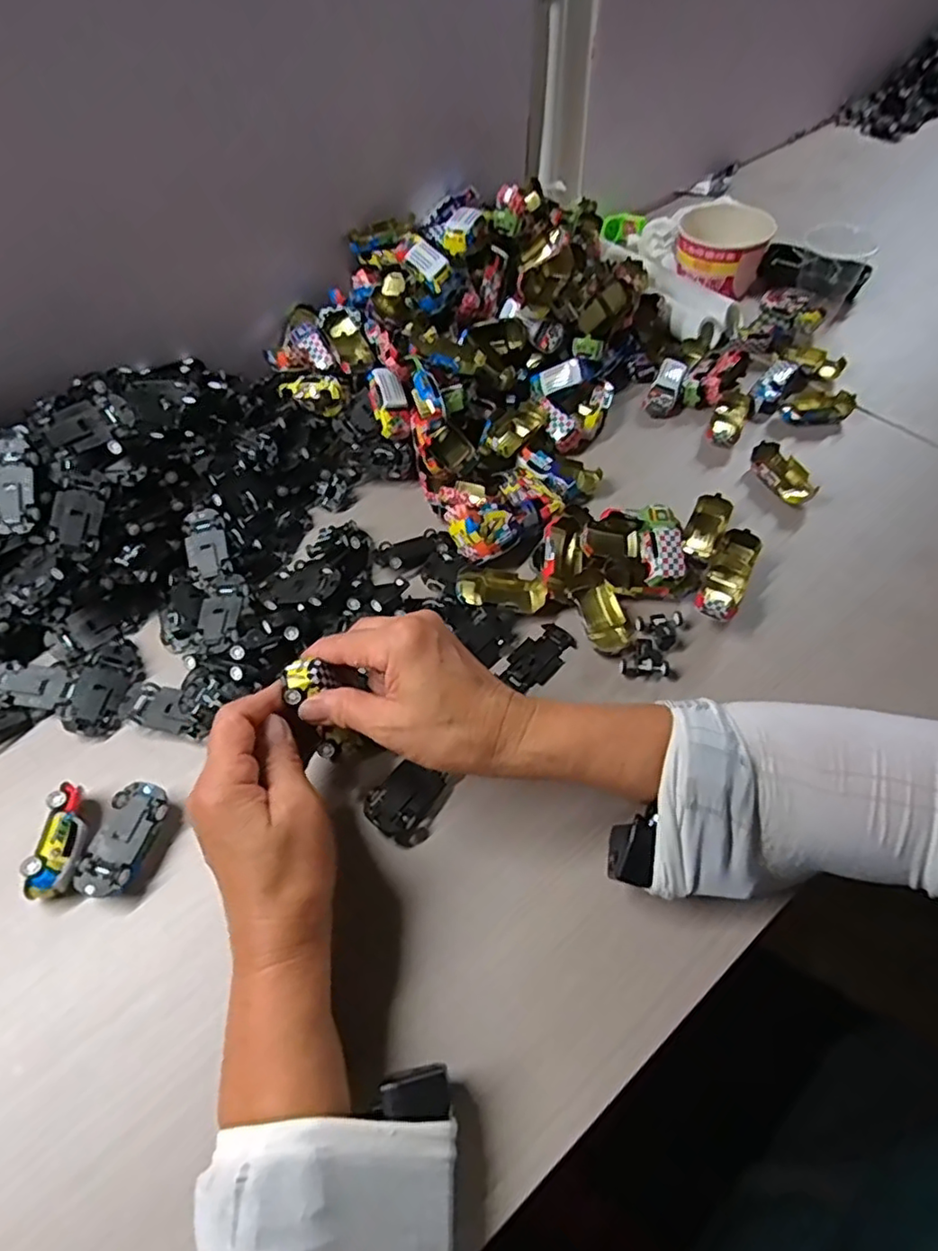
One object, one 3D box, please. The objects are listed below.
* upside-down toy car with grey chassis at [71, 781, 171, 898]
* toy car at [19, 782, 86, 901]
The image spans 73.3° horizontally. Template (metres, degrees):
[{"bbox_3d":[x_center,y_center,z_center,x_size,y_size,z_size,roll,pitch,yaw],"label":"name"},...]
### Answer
[{"bbox_3d":[-0.204,0.127,0.376,0.033,0.018,0.064,13,60,10],"label":"upside-down toy car with grey chassis"},{"bbox_3d":[-0.236,0.128,0.372,0.021,0.034,0.064,-3,58,1],"label":"toy car"}]

